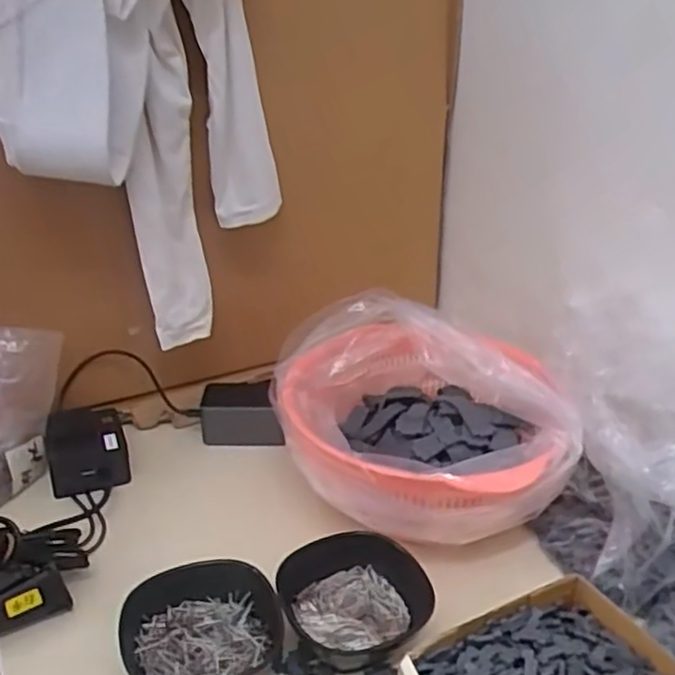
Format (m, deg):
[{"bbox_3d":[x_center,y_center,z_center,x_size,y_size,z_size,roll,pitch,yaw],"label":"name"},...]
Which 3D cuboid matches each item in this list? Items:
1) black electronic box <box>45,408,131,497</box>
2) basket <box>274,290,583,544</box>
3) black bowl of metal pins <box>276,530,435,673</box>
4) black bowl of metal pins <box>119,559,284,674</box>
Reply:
[{"bbox_3d":[-0.247,0.110,0.686,0.072,0.050,0.077,-9,28,-20],"label":"black electronic box"},{"bbox_3d":[0.069,0.074,0.636,0.284,0.111,0.219,14,29,25],"label":"basket"},{"bbox_3d":[0.018,0.204,0.523,0.114,0.050,0.107,1,26,-1],"label":"black bowl of metal pins"},{"bbox_3d":[-0.095,0.216,0.492,0.105,0.053,0.102,1,26,-1],"label":"black bowl of metal pins"}]

